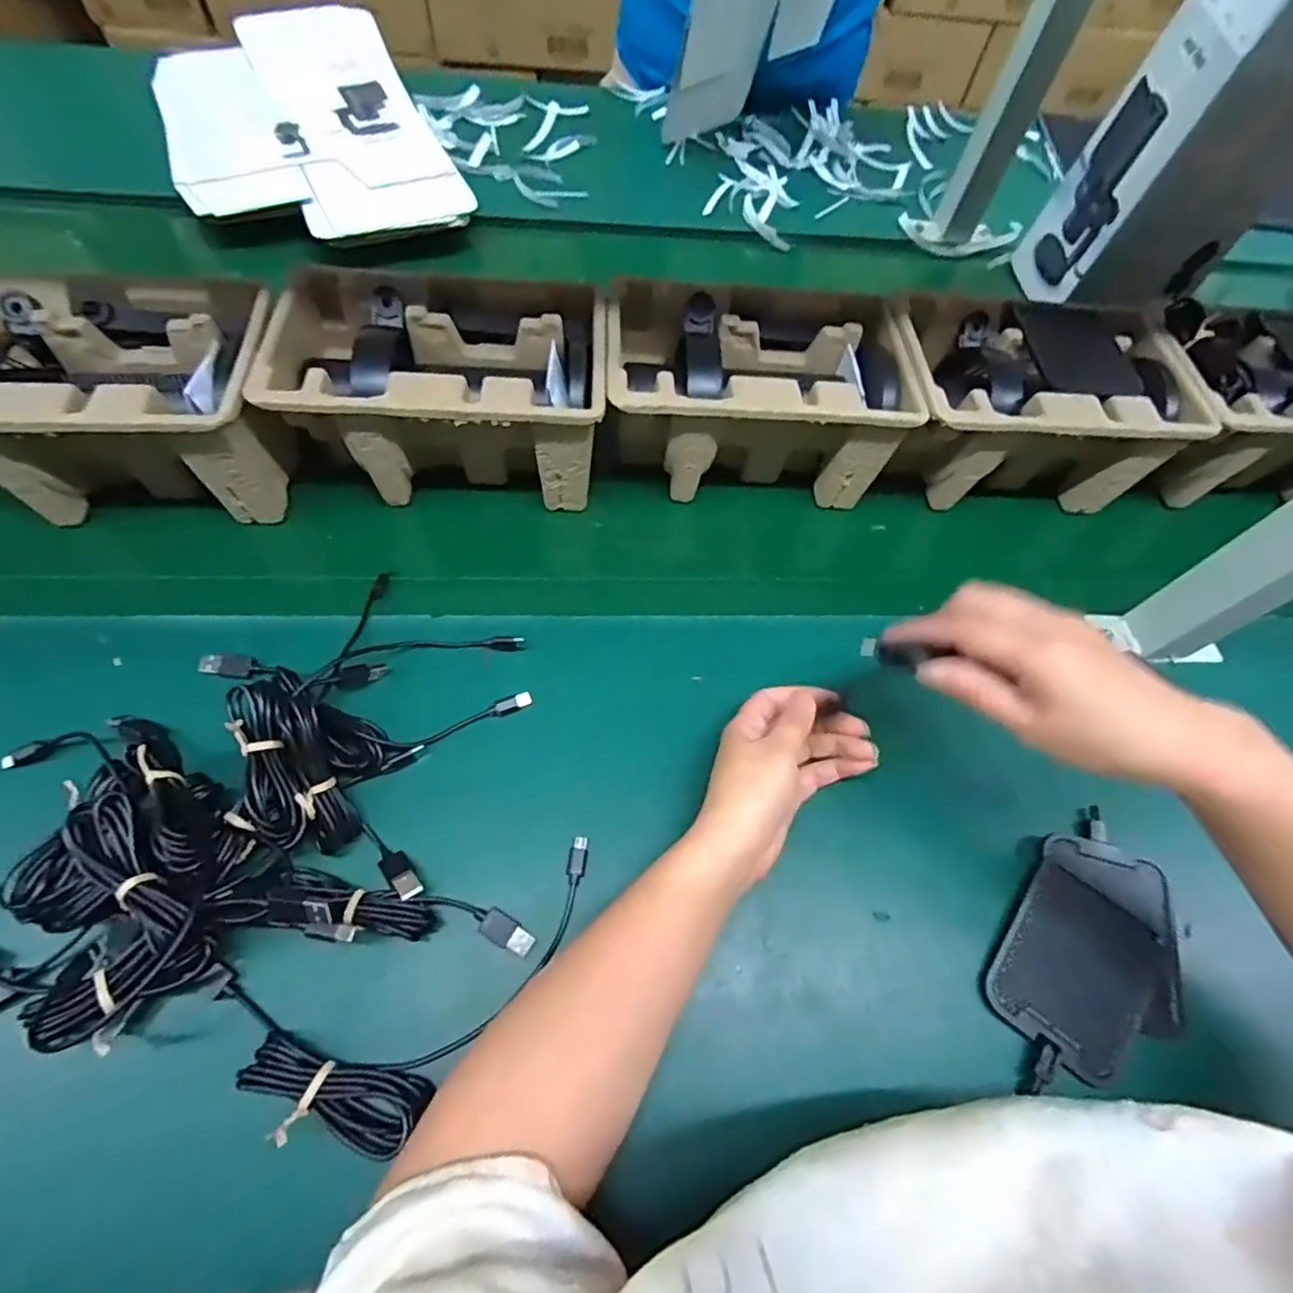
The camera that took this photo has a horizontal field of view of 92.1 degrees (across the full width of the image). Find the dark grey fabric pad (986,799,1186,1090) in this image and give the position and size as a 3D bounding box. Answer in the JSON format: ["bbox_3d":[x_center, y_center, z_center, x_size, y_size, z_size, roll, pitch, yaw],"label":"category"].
[{"bbox_3d":[0.261,0.181,0.360,0.092,0.019,0.156,31,61,20],"label":"dark grey fabric pad"}]

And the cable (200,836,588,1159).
[{"bbox_3d":[-0.113,0.183,0.320,0.195,0.028,0.105,-17,56,-11],"label":"cable"}]

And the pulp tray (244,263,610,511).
[{"bbox_3d":[-0.140,-0.181,0.465,0.223,0.123,0.139,-3,55,-1],"label":"pulp tray"}]

